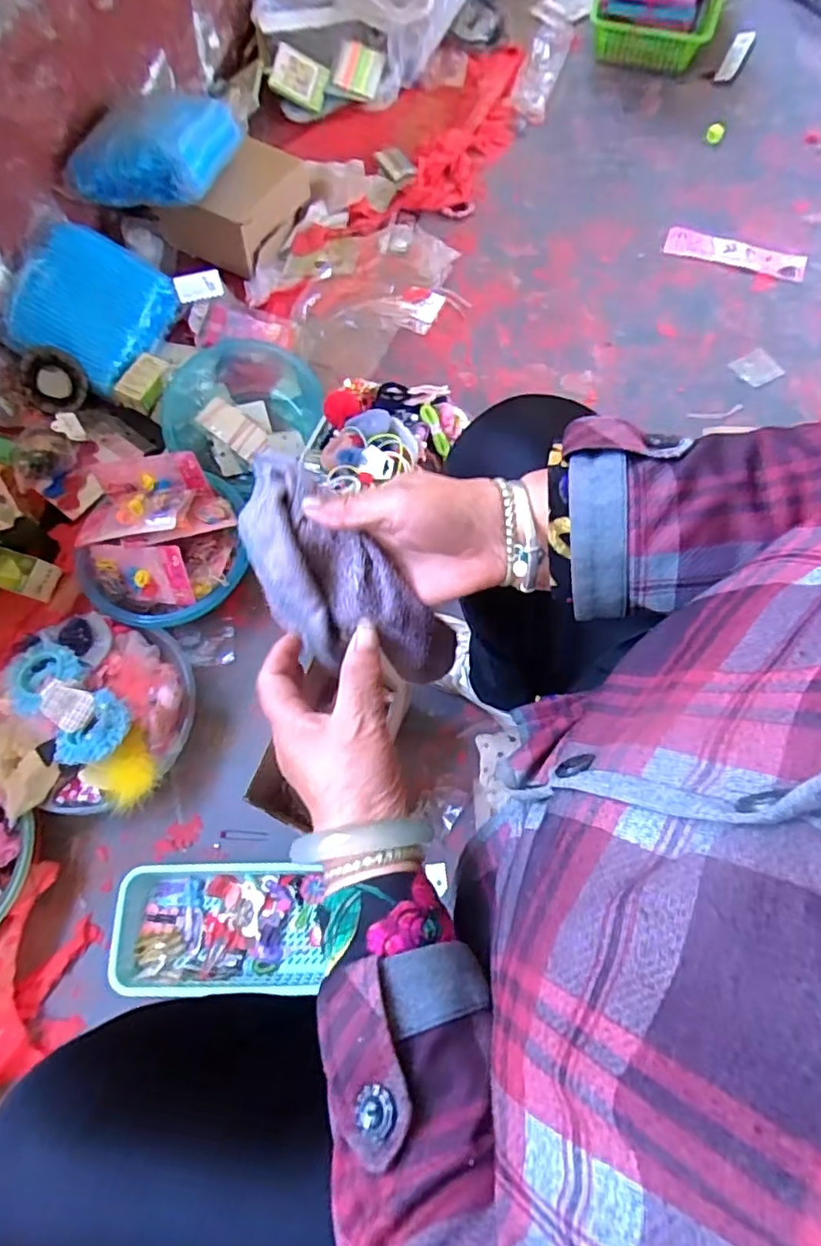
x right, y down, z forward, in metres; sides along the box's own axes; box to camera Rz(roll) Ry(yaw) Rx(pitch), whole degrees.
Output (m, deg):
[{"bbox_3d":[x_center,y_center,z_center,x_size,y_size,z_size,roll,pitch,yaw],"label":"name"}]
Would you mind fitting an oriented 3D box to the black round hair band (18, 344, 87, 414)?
[{"bbox_3d":[-0.540,-0.367,0.925,0.096,0.091,0.016,19,31,-16],"label":"black round hair band"}]

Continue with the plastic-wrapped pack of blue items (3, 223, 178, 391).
[{"bbox_3d":[-0.499,-0.491,0.951,0.210,0.048,0.221,29,79,-11],"label":"plastic-wrapped pack of blue items"}]

